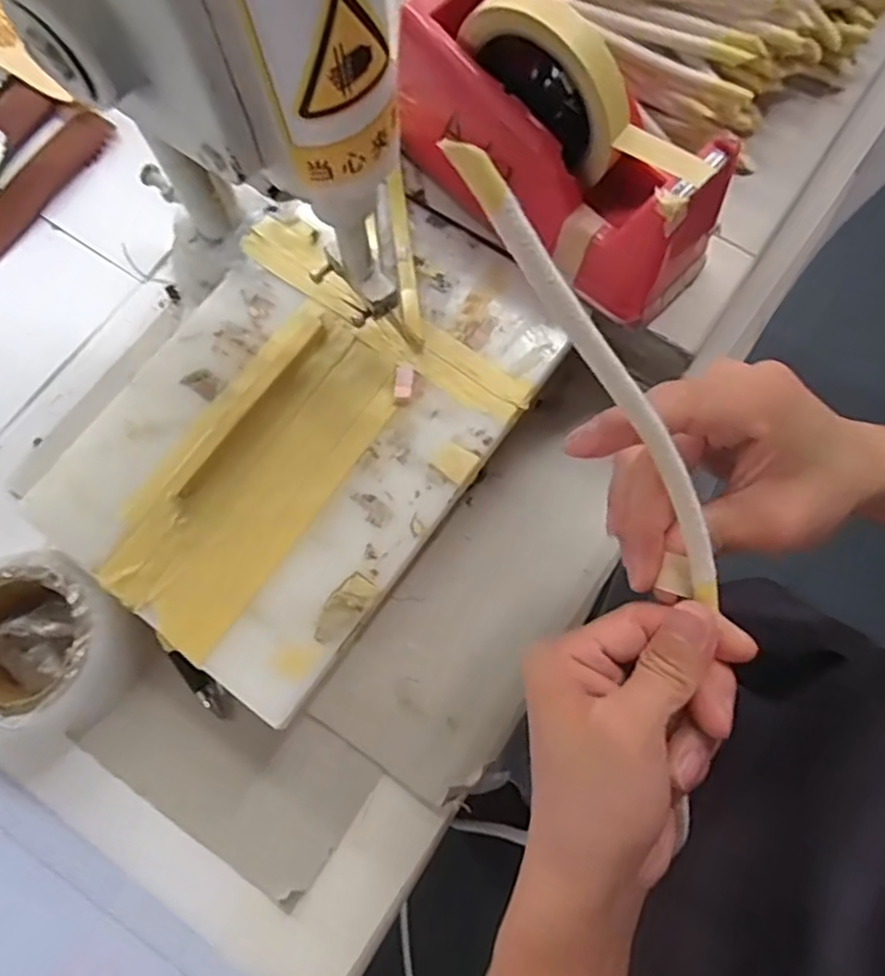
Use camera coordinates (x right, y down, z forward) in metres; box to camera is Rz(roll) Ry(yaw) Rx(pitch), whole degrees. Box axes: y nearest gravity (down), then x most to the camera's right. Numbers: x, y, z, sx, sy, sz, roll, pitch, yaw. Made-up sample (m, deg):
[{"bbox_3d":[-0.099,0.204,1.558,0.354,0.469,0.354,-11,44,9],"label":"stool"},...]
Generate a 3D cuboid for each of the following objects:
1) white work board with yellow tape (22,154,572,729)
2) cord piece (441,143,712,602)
[{"bbox_3d":[-0.075,-0.052,0.396,0.201,0.010,0.304,35,78,10],"label":"white work board with yellow tape"},{"bbox_3d":[0.058,-0.031,0.225,0.026,0.010,0.186,-45,118,-10],"label":"cord piece"}]

